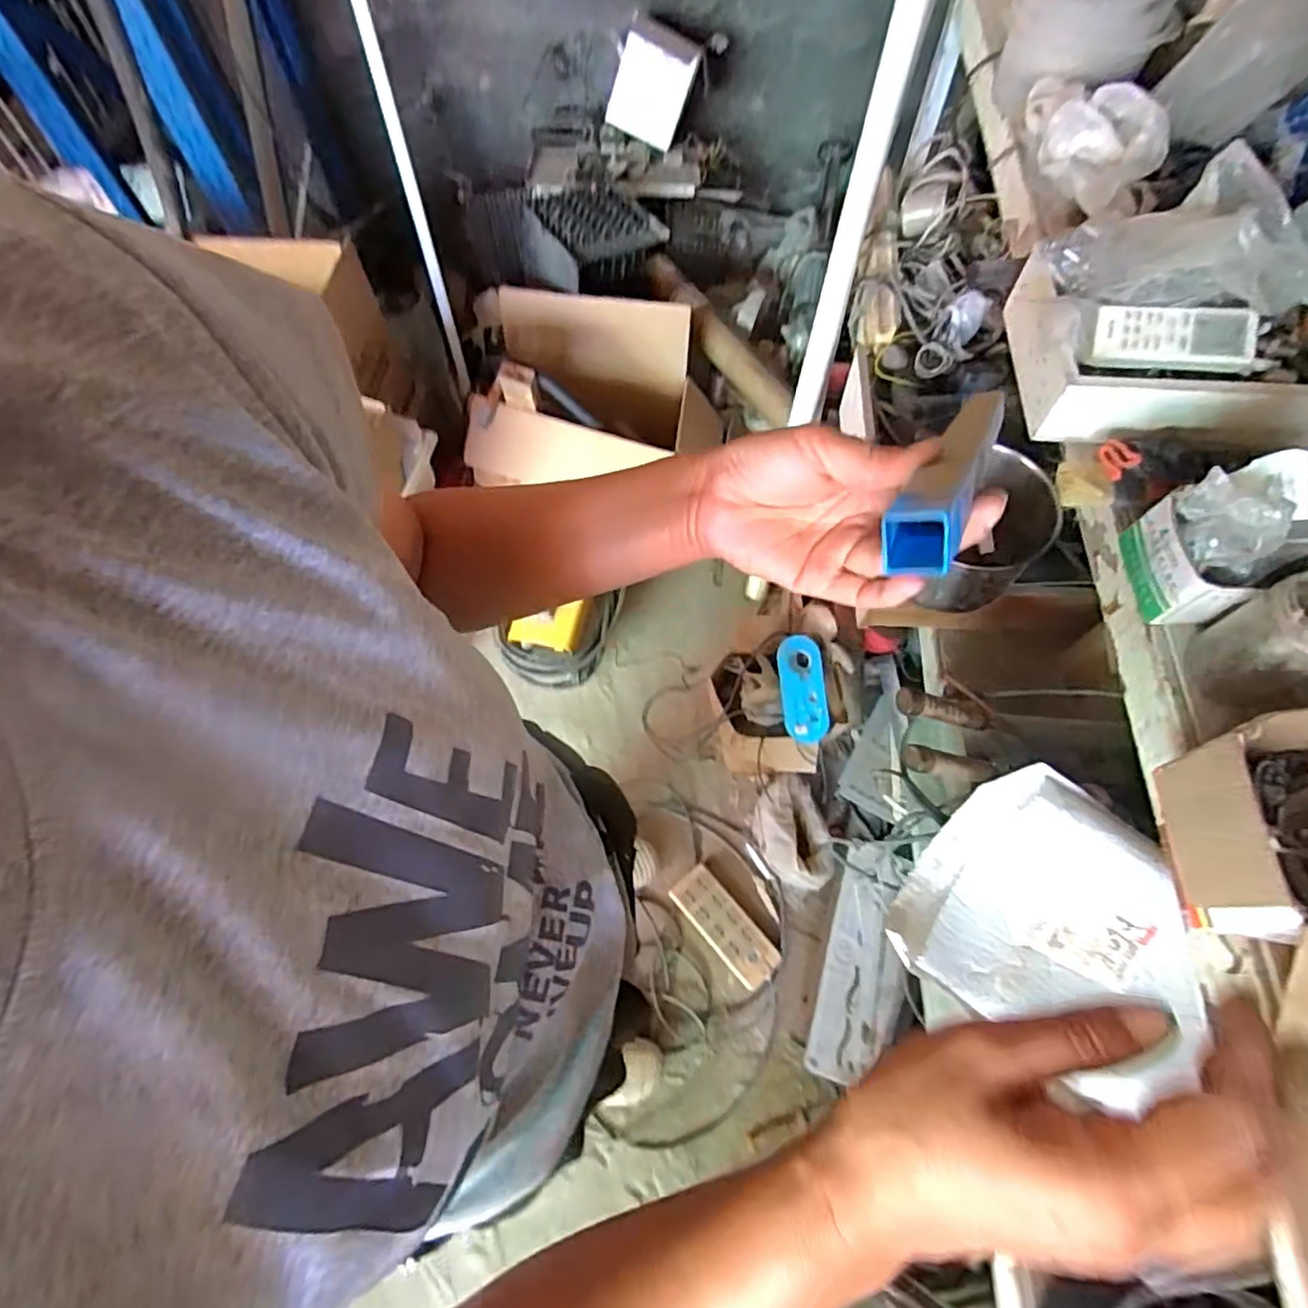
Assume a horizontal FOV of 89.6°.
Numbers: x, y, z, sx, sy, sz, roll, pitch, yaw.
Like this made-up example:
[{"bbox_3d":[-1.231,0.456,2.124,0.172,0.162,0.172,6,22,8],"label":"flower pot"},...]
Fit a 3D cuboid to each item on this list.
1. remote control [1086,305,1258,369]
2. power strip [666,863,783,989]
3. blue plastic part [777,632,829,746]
[{"bbox_3d":[0.440,-0.269,0.560,0.126,0.020,0.049,10,95,11],"label":"remote control"},{"bbox_3d":[0.135,0.518,1.253,0.090,0.035,0.227,-37,68,-16],"label":"power strip"},{"bbox_3d":[0.265,0.064,1.182,0.084,0.022,0.186,-8,86,25],"label":"blue plastic part"}]

